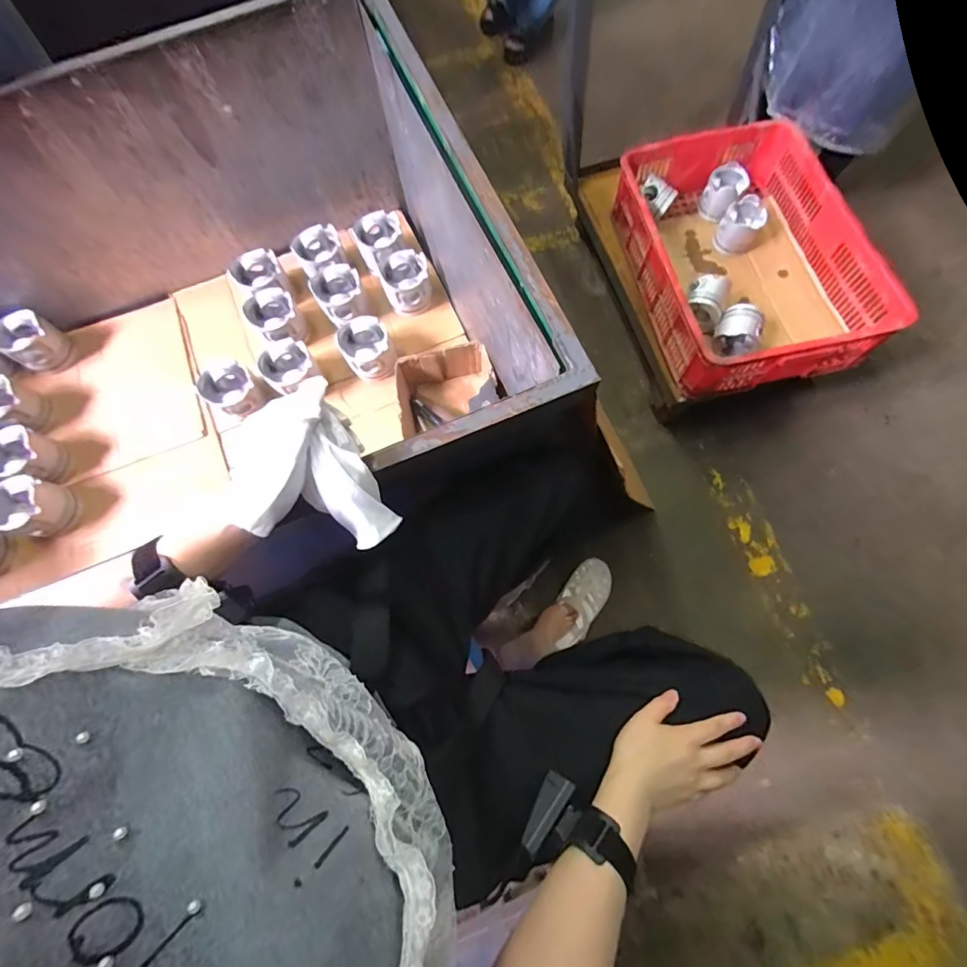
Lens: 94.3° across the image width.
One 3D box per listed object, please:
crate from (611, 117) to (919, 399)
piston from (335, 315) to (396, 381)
[{"bbox_3d":[0.576,-0.516,1.020,0.411,0.163,0.603,-12,73,-2],"label":"crate"},{"bbox_3d":[-0.218,-0.250,0.853,0.090,0.089,0.095,0,73,1],"label":"piston"}]

